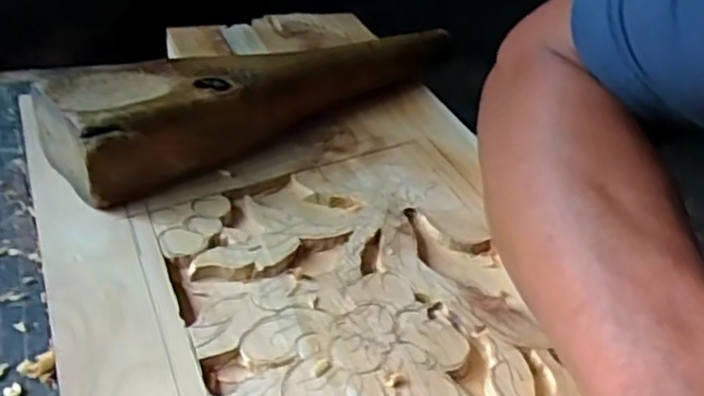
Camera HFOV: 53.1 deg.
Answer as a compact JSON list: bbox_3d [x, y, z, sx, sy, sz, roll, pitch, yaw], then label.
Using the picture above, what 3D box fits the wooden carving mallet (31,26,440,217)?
[{"bbox_3d":[-0.033,-0.059,0.405,0.265,0.046,0.062,-18,44,-29],"label":"wooden carving mallet"}]

